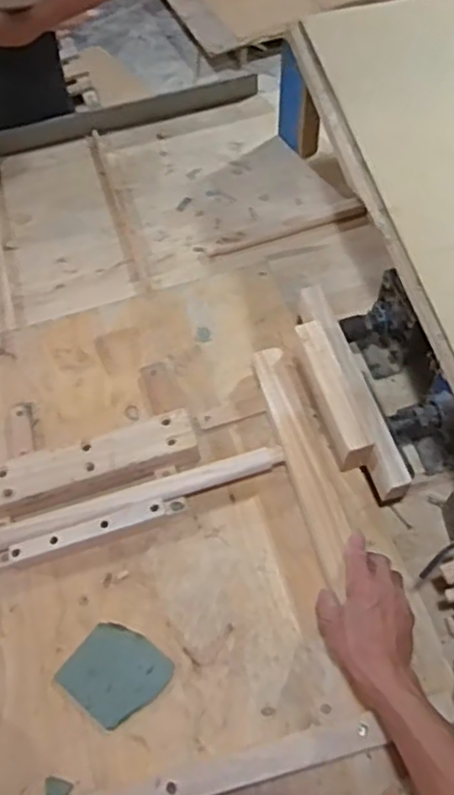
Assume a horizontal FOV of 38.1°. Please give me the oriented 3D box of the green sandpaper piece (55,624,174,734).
[{"bbox_3d":[-0.118,0.291,0.695,0.095,0.008,0.089,34,68,20],"label":"green sandpaper piece"}]

